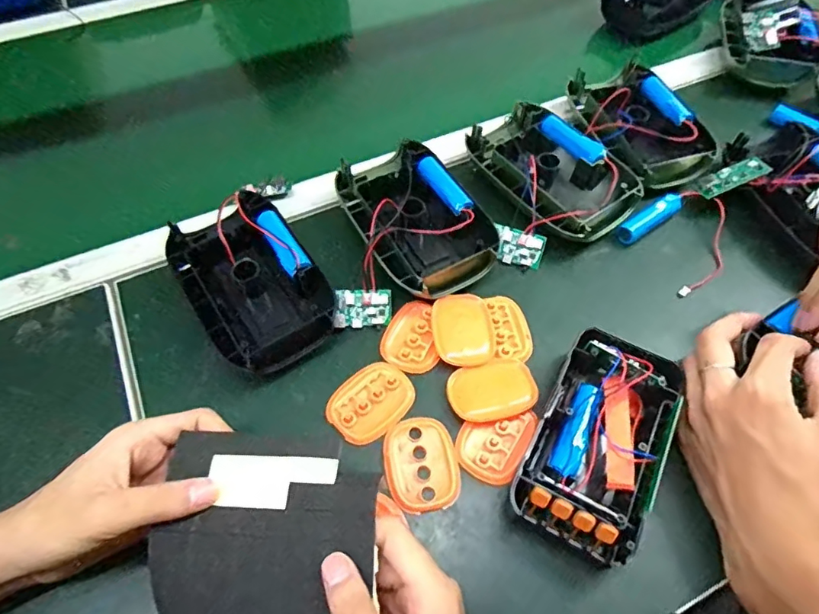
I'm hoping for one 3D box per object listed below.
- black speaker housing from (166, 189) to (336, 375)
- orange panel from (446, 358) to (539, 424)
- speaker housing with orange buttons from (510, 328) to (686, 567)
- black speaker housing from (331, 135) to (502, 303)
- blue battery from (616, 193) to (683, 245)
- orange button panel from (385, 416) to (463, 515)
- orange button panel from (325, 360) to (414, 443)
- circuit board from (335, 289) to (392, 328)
[{"bbox_3d":[-0.126,-0.020,0.413,0.093,0.041,0.145,-30,63,-18],"label":"black speaker housing"},{"bbox_3d":[0.060,0.061,0.374,0.062,0.007,0.046,-15,59,-9],"label":"orange panel"},{"bbox_3d":[0.130,0.087,0.346,0.081,0.038,0.151,25,61,15],"label":"speaker housing with orange buttons"},{"bbox_3d":[-0.001,-0.077,0.446,0.104,0.042,0.157,-25,61,-15],"label":"black speaker housing"},{"bbox_3d":[0.217,-0.080,0.466,0.071,0.020,0.017,-32,63,-18],"label":"blue battery"},{"bbox_3d":[0.008,0.105,0.348,0.048,0.004,0.063,-12,59,-7],"label":"orange button panel"},{"bbox_3d":[-0.028,0.069,0.372,0.061,0.005,0.047,-40,66,-22],"label":"orange button panel"},{"bbox_3d":[-0.037,0.001,0.411,0.045,0.007,0.030,1,84,-13],"label":"circuit board"}]

